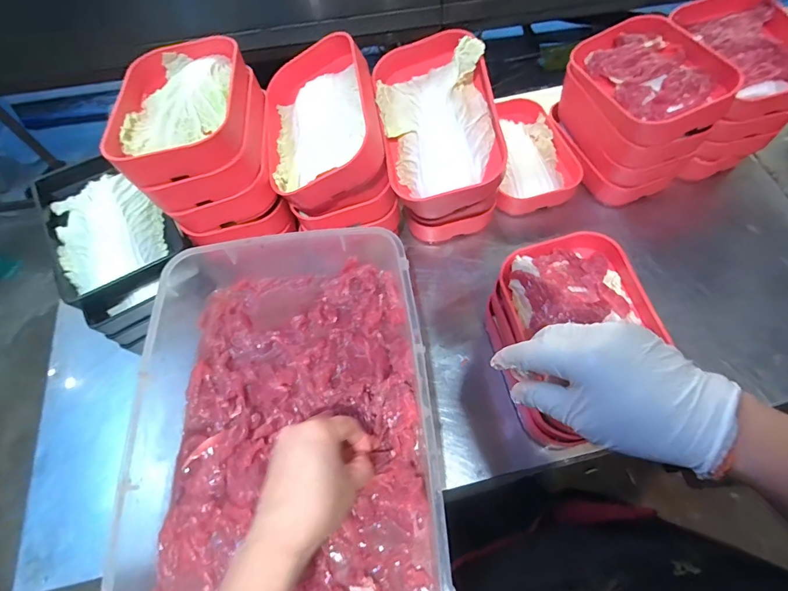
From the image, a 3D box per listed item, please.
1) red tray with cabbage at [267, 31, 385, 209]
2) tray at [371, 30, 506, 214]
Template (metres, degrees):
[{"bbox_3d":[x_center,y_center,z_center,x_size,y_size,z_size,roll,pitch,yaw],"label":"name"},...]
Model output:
[{"bbox_3d":[-0.077,-0.194,0.454,0.131,0.046,0.190,-24,67,23],"label":"red tray with cabbage"},{"bbox_3d":[0.049,-0.198,0.460,0.126,0.052,0.208,-12,78,12],"label":"tray"}]

